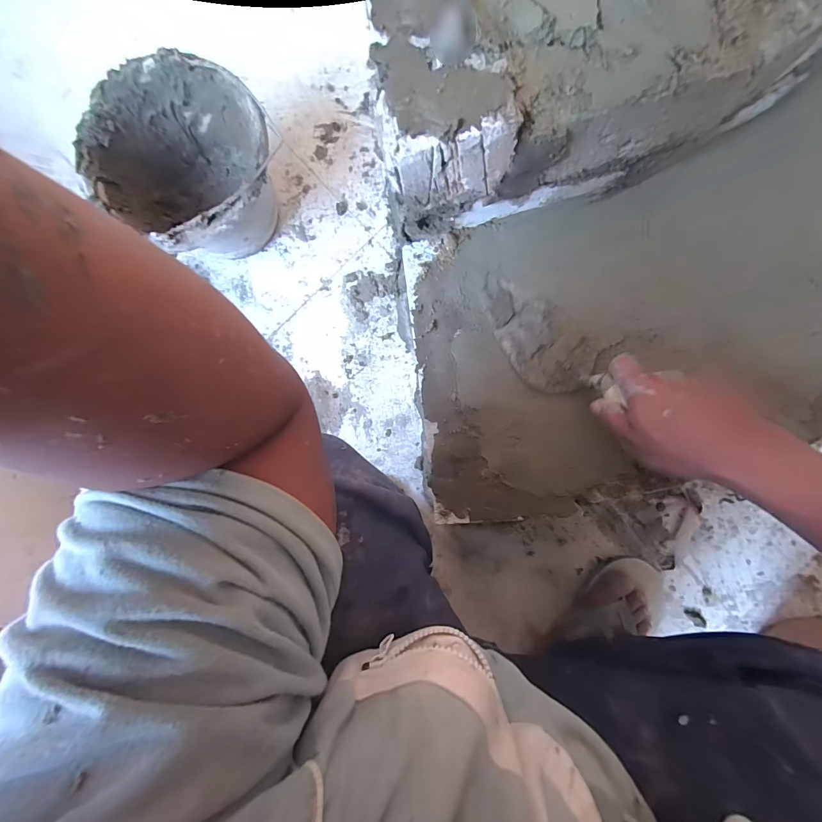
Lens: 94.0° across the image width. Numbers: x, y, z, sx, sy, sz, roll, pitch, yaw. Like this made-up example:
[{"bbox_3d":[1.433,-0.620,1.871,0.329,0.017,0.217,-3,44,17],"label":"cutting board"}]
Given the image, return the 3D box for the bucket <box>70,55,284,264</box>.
[{"bbox_3d":[-0.301,-0.335,0.573,0.253,0.175,0.233,0,88,7],"label":"bucket"}]

